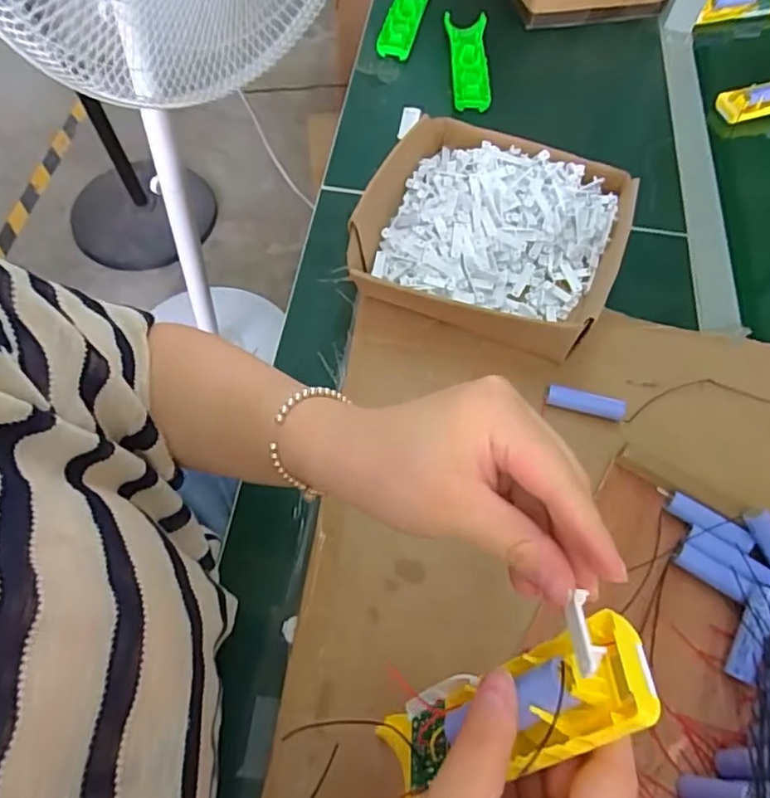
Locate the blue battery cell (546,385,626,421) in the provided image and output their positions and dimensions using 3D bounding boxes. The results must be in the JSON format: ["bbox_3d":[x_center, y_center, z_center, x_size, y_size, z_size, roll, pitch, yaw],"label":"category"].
[{"bbox_3d":[0.173,0.002,0.500,0.063,0.018,0.017,18,64,7],"label":"blue battery cell"}]

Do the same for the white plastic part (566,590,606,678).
[{"bbox_3d":[0.072,0.085,0.210,0.008,0.008,0.027,0,47,-2],"label":"white plastic part"}]

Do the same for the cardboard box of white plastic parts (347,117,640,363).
[{"bbox_3d":[0.101,-0.157,0.558,0.240,0.068,0.233,18,64,7],"label":"cardboard box of white plastic parts"}]

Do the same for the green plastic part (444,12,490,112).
[{"bbox_3d":[0.105,-0.425,0.724,0.047,0.023,0.158,-1,62,-2],"label":"green plastic part"}]

